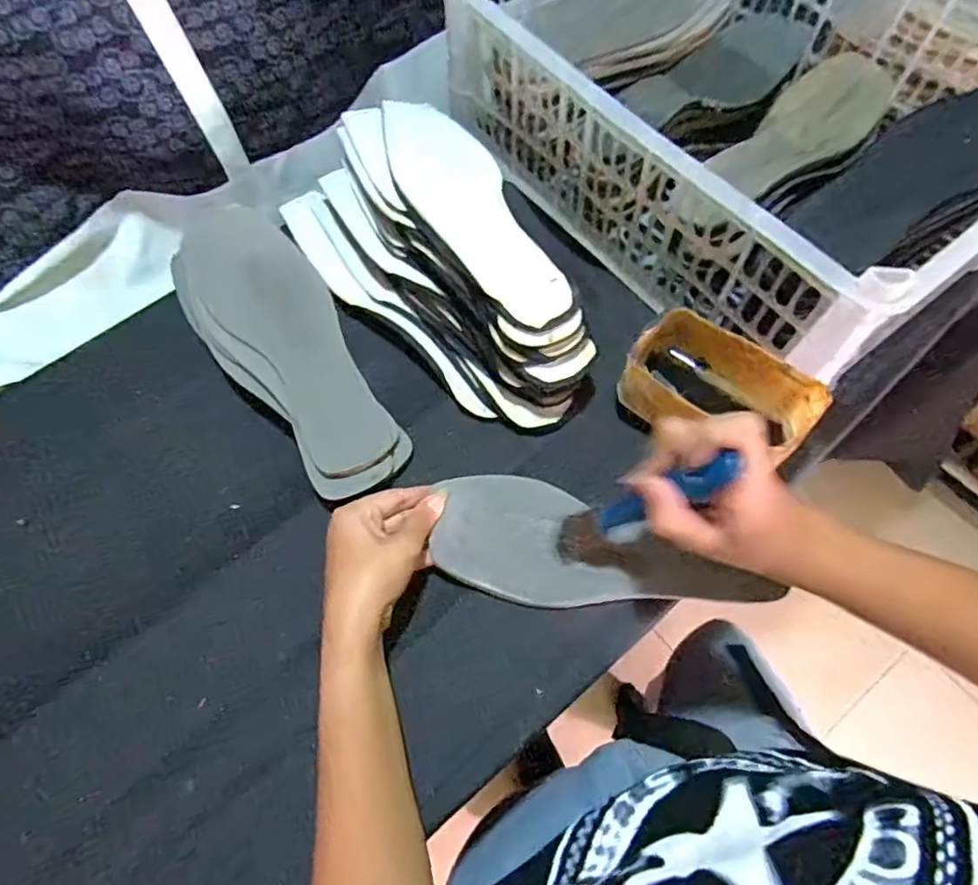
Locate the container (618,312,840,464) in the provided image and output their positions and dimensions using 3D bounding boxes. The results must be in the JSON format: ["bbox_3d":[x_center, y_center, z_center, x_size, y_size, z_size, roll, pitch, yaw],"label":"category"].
[{"bbox_3d":[0.162,-0.031,0.423,0.128,0.065,0.078,34,70,17],"label":"container"}]

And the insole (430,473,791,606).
[{"bbox_3d":[0.075,0.077,0.403,0.220,0.010,0.081,13,65,8],"label":"insole"}]

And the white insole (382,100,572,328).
[{"bbox_3d":[-0.021,-0.192,0.466,0.083,0.005,0.272,-15,62,-15],"label":"white insole"}]

